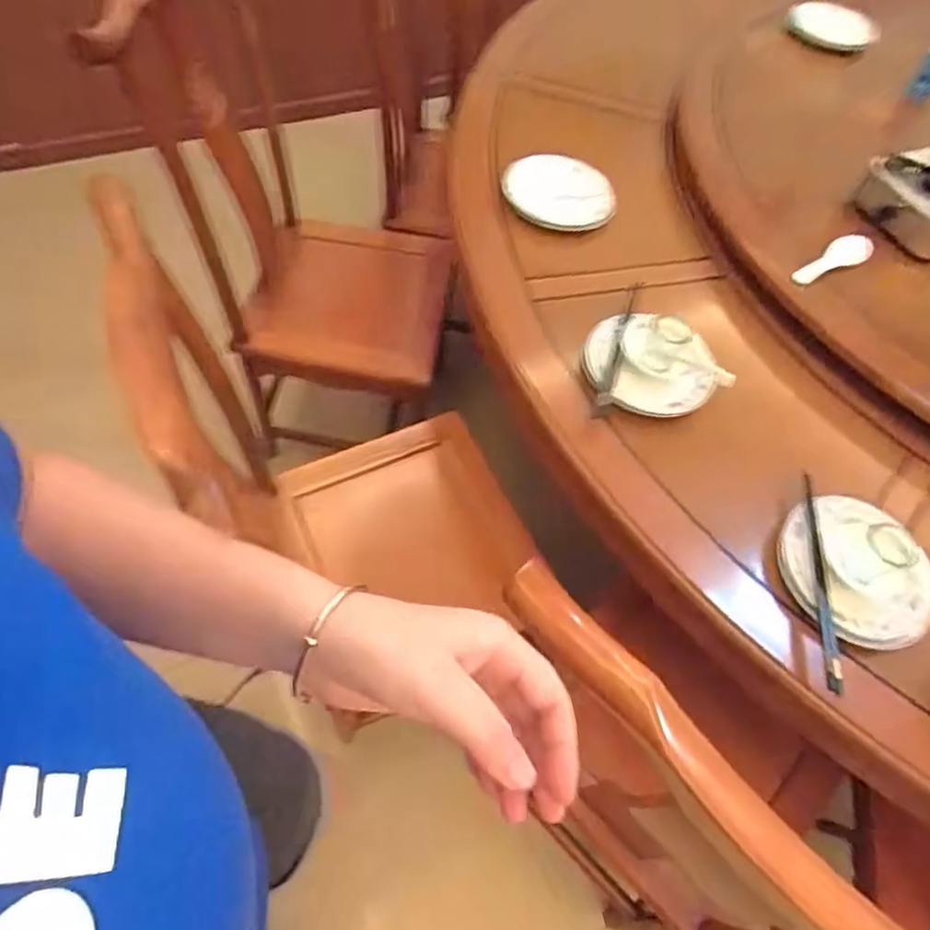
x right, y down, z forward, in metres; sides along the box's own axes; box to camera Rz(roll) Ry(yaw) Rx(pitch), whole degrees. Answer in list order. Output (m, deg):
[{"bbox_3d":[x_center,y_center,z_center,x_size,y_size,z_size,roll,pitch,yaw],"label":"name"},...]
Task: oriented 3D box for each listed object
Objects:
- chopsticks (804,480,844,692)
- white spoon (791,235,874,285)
[{"bbox_3d":[0.396,0.120,0.723,0.015,0.013,0.258,10,59,3],"label":"chopsticks"},{"bbox_3d":[0.512,-0.287,0.909,0.123,0.019,0.037,-26,62,-1],"label":"white spoon"}]

